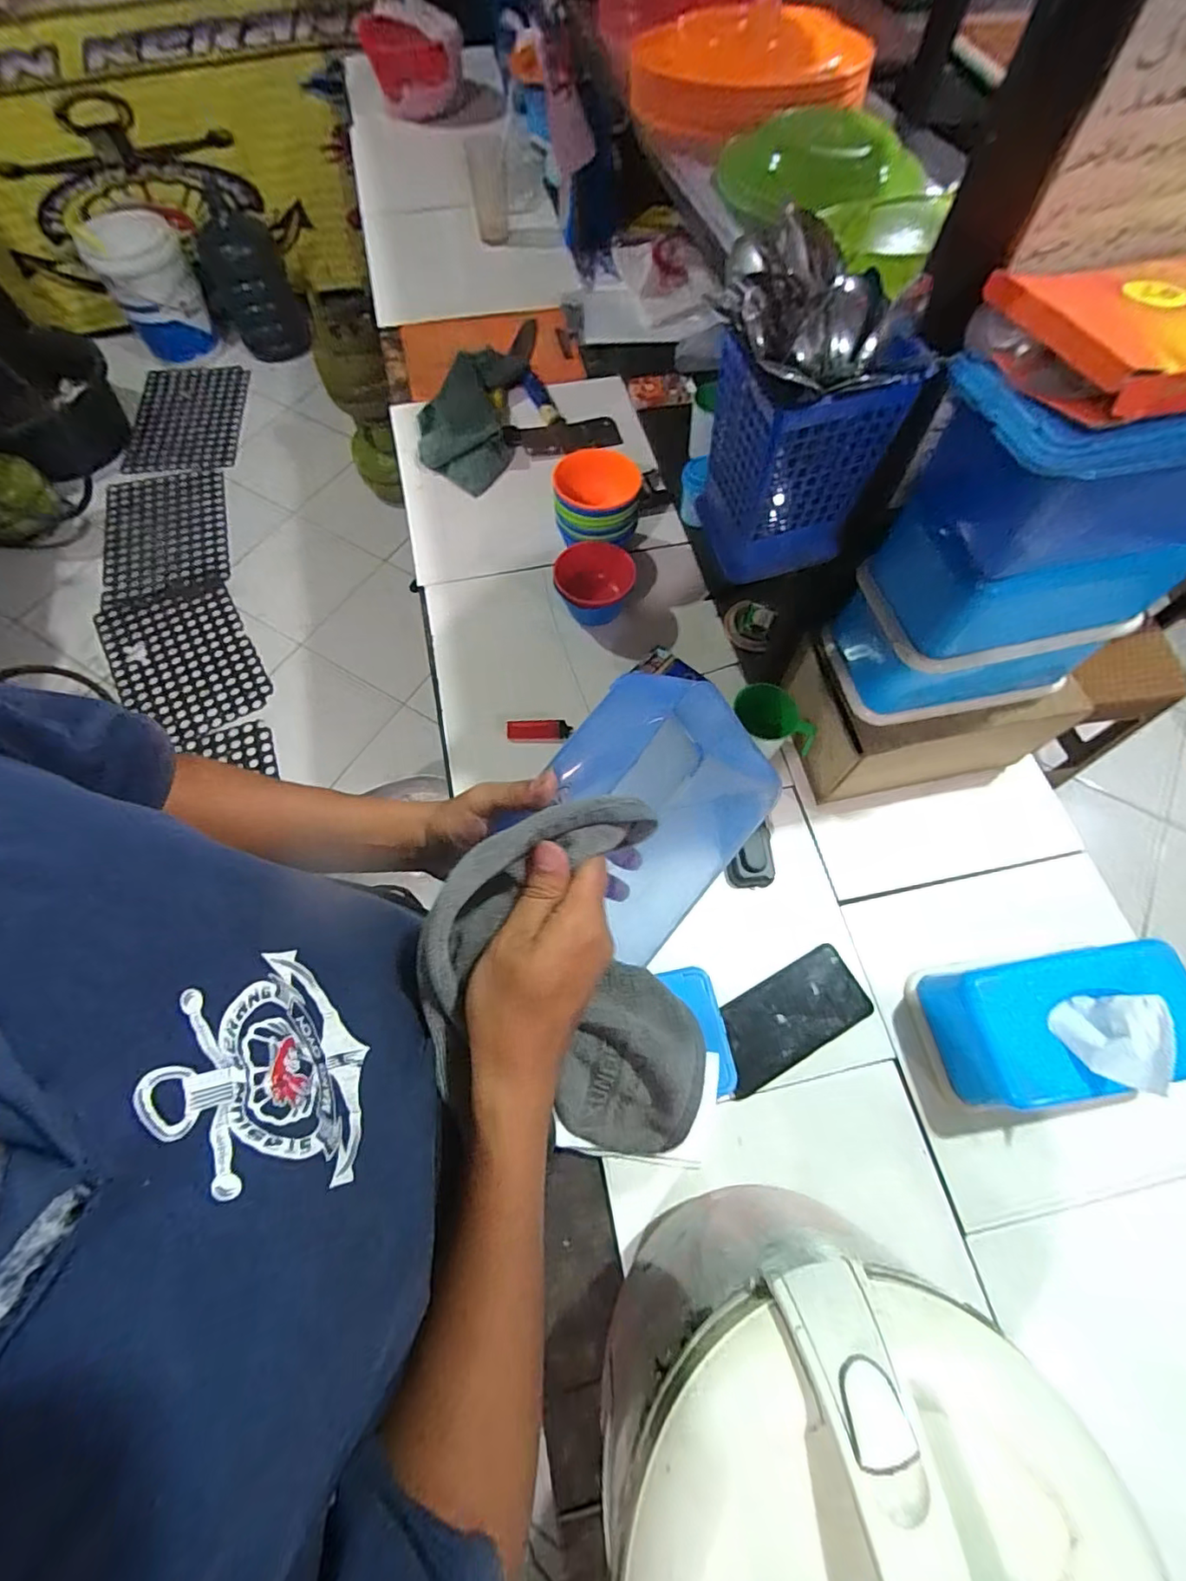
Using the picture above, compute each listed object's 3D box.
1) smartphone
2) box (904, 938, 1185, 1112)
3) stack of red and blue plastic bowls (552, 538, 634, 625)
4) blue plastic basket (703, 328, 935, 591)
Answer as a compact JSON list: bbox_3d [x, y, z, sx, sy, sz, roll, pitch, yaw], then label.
[{"bbox_3d":[0.195,0.225,0.554,0.155,0.009,0.076,-28,73,-9],"label":"smartphone"},{"bbox_3d":[0.429,0.207,0.504,0.216,0.133,0.117,-9,67,-5],"label":"box"},{"bbox_3d":[0.003,-0.259,0.742,0.103,0.079,0.110,-7,67,-5],"label":"stack of red and blue plastic bowls"},{"bbox_3d":[0.139,-0.238,0.393,0.099,0.151,0.088,-8,67,-5],"label":"blue plastic basket"}]

